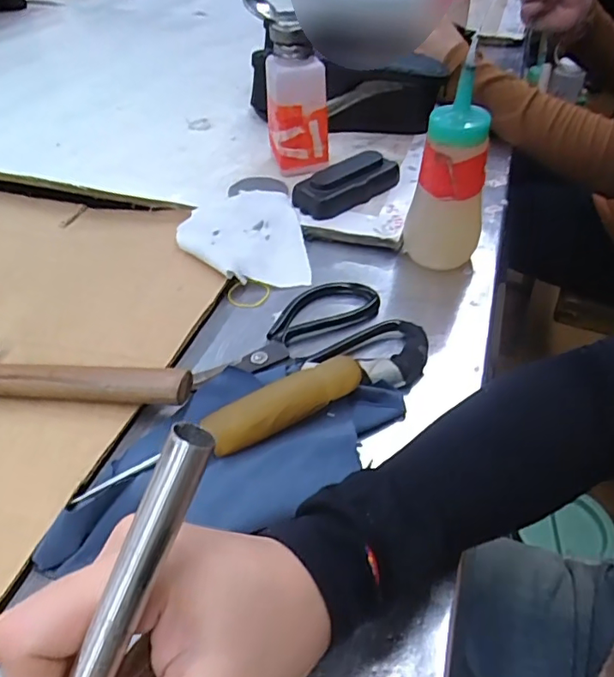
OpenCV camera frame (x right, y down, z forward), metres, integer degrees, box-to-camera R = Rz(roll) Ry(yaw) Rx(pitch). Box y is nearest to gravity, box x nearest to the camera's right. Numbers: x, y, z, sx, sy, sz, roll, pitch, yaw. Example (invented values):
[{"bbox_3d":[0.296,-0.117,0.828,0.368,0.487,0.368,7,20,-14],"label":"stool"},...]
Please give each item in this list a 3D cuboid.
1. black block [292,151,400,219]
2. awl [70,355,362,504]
[{"bbox_3d":[0.041,-0.154,0.524,0.110,0.030,0.041,-24,49,-23],"label":"black block"},{"bbox_3d":[-0.046,0.052,0.323,0.173,0.025,0.022,-19,47,-19],"label":"awl"}]

